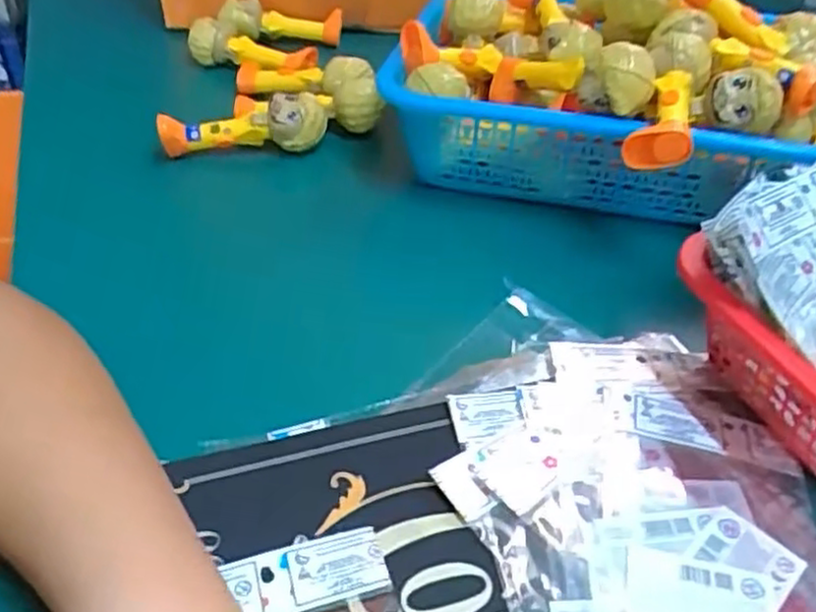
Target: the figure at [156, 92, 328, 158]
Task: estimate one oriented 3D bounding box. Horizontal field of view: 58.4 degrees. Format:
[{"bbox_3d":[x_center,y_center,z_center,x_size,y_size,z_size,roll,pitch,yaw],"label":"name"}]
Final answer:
[{"bbox_3d":[-0.129,-0.142,0.577,0.128,0.042,0.037,-2,40,-4],"label":"figure"}]

